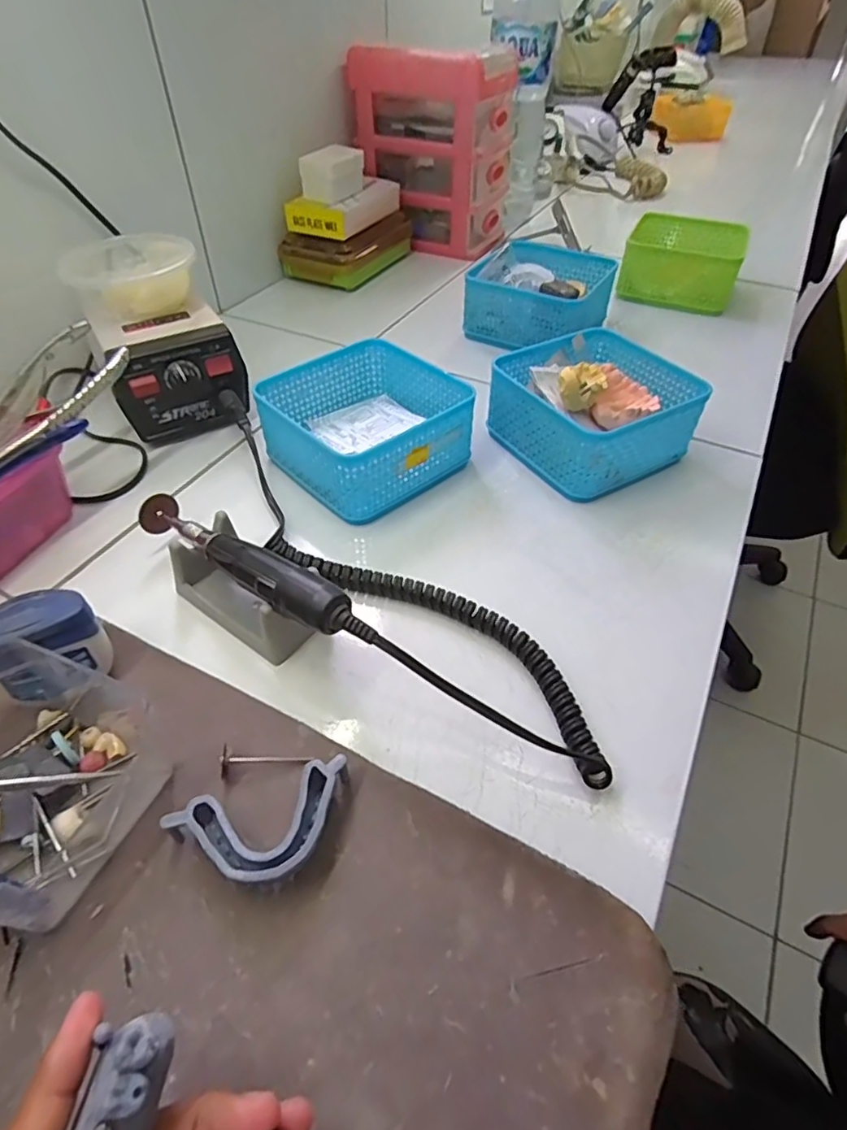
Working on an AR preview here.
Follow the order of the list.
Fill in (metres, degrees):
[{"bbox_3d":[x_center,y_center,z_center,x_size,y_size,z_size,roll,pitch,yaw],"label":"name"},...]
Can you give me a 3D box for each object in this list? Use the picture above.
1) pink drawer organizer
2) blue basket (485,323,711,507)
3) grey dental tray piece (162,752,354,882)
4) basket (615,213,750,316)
[{"bbox_3d":[0.017,-0.560,0.793,0.185,0.205,0.145,18,49,16],"label":"pink drawer organizer"},{"bbox_3d":[0.137,-0.132,0.480,0.130,0.052,0.133,-24,51,-22],"label":"blue basket"},{"bbox_3d":[-0.072,0.123,0.271,0.082,0.019,0.045,-15,49,-13],"label":"grey dental tray piece"},{"bbox_3d":[0.314,-0.369,0.713,0.128,0.061,0.124,16,49,14],"label":"basket"}]

